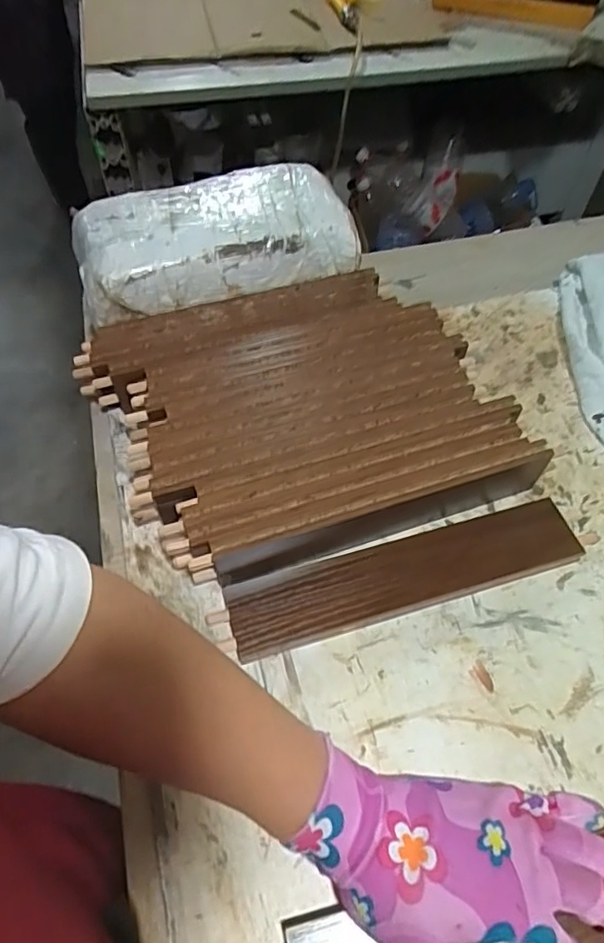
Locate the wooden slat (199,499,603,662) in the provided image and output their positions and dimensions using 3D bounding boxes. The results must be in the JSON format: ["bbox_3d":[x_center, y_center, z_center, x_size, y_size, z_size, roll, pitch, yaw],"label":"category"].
[{"bbox_3d":[0.072,0.073,0.400,0.261,0.023,0.050,-14,58,-11],"label":"wooden slat"}]

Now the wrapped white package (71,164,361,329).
[{"bbox_3d":[-0.078,-0.211,0.511,0.242,0.055,0.109,-16,58,-12],"label":"wrapped white package"}]

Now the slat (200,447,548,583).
[{"bbox_3d":[0.062,0.031,0.412,0.254,0.051,0.017,-17,58,-13],"label":"slat"}]

